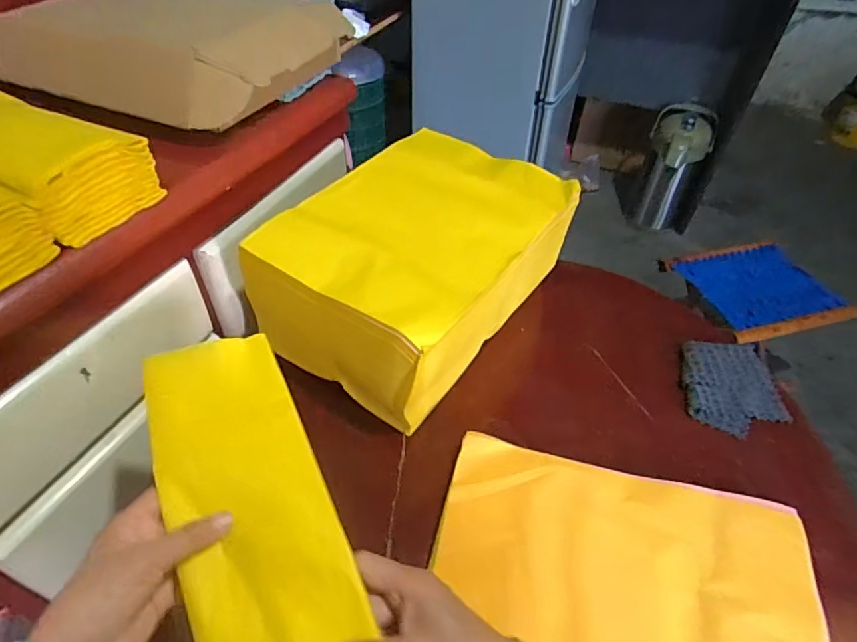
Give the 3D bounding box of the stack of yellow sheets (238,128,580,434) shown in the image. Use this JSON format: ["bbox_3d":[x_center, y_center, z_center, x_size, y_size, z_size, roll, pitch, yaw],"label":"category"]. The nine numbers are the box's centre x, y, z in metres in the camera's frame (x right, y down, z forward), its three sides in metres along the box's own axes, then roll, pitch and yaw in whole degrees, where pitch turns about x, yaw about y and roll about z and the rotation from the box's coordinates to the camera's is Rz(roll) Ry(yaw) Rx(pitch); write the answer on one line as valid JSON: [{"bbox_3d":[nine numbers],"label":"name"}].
[{"bbox_3d":[-0.012,-0.074,0.683,0.252,0.213,0.343,30,51,23],"label":"stack of yellow sheets"}]

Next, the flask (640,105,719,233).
[{"bbox_3d":[0.814,-0.492,1.725,0.208,0.390,0.176,18,47,13],"label":"flask"}]

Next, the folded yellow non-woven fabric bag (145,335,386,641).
[{"bbox_3d":[-0.125,0.156,0.383,0.112,0.030,0.354,-18,58,-20],"label":"folded yellow non-woven fabric bag"}]

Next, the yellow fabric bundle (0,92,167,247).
[{"bbox_3d":[-0.459,-0.188,0.547,0.341,0.074,0.116,23,49,17],"label":"yellow fabric bundle"}]

